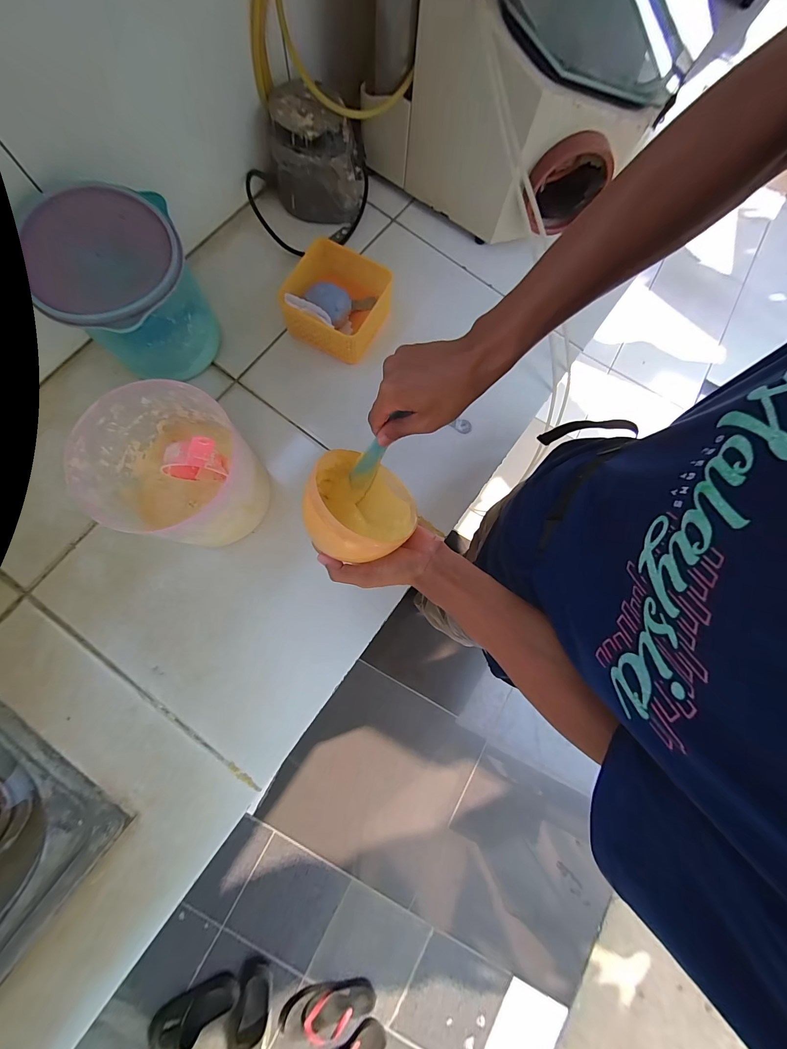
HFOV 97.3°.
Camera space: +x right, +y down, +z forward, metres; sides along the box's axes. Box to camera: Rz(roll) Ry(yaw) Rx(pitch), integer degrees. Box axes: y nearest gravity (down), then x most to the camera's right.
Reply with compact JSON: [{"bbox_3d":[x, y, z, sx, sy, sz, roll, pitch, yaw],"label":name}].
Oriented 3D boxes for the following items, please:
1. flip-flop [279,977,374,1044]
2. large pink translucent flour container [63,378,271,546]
[{"bbox_3d":[-0.200,1.472,1.051,0.284,0.058,0.119,-7,81,-6],"label":"flip-flop"},{"bbox_3d":[-0.249,-0.059,0.422,0.162,0.142,0.155,1,80,-4],"label":"large pink translucent flour container"}]

